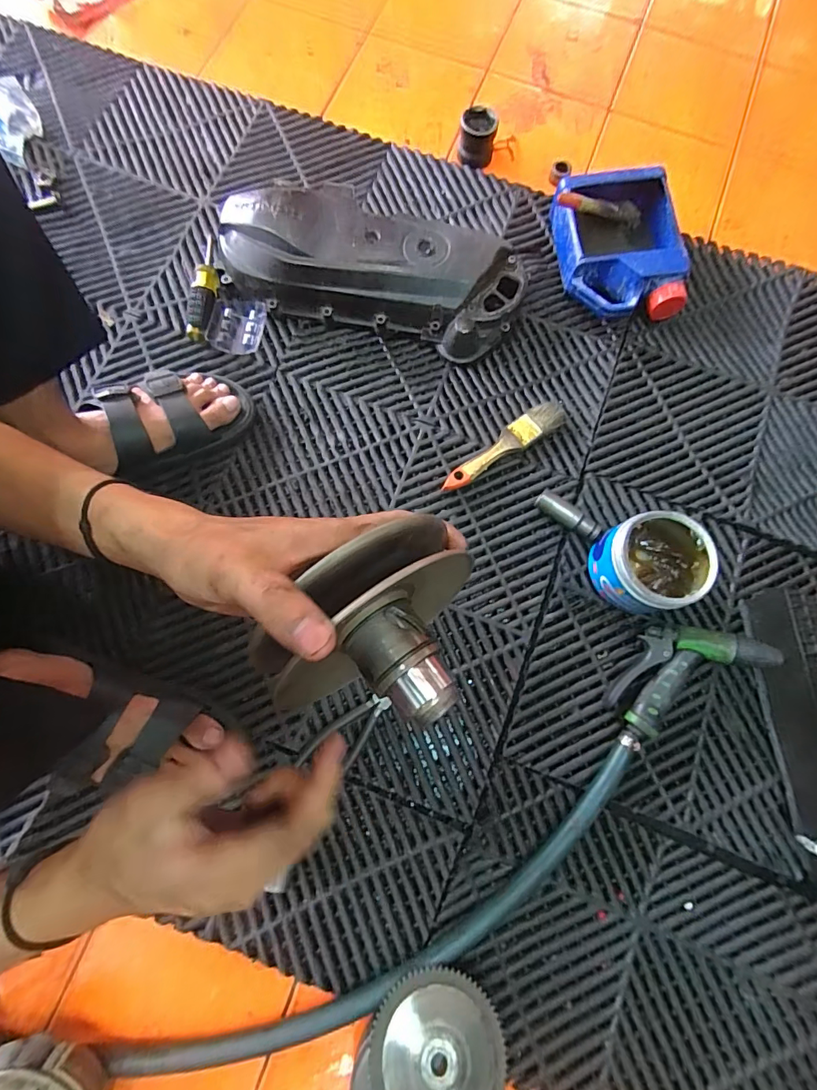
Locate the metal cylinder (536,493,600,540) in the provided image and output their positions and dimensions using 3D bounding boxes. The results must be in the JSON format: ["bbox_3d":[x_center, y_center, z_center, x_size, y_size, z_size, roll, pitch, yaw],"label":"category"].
[{"bbox_3d":[0.188,-0.033,0.533,0.080,0.025,0.021,34,79,6],"label":"metal cylinder"}]

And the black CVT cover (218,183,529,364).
[{"bbox_3d":[-0.045,-0.351,0.566,0.379,0.083,0.146,15,78,2],"label":"black CVT cover"}]

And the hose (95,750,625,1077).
[{"bbox_3d":[0.001,0.378,0.433,0.557,0.027,0.093,-27,79,-7],"label":"hose"}]

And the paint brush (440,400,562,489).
[{"bbox_3d":[0.114,-0.122,0.549,0.175,0.020,0.035,-32,80,-8],"label":"paint brush"}]

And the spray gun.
[{"bbox_3d":[0.284,0.133,0.477,0.174,0.058,0.088,-32,80,-8],"label":"spray gun"}]

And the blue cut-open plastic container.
[{"bbox_3d":[0.272,-0.388,0.588,0.166,0.074,0.184,3,77,0],"label":"blue cut-open plastic container"}]

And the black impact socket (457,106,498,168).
[{"bbox_3d":[0.098,-0.579,0.634,0.051,0.050,0.050,0,78,-1],"label":"black impact socket"}]

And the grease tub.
[{"bbox_3d":[0.263,0.021,0.491,0.104,0.081,0.095,0,78,-1],"label":"grease tub"}]

